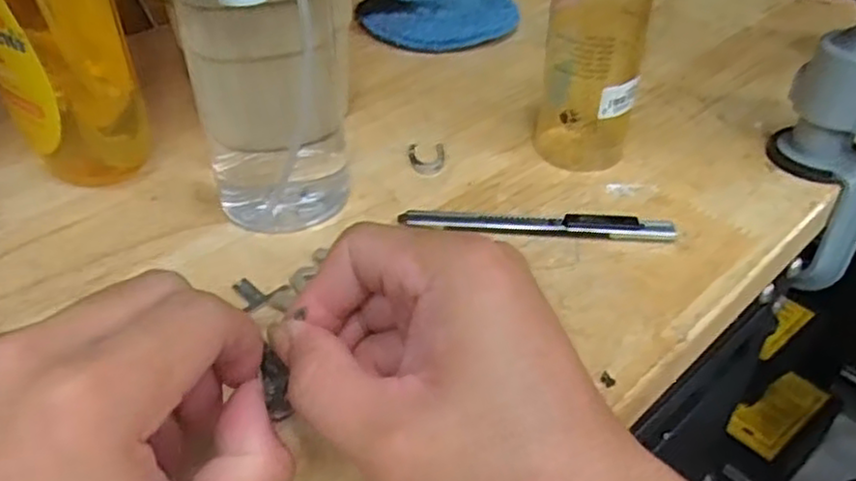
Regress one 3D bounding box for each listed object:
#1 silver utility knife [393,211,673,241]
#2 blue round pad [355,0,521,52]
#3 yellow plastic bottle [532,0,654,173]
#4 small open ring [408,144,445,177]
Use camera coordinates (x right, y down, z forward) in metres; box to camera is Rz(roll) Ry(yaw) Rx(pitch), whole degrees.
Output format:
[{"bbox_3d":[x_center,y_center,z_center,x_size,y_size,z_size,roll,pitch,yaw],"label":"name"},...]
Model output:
[{"bbox_3d":[0.053,-0.008,0.350,0.132,0.010,0.011,3,40,5],"label":"silver utility knife"},{"bbox_3d":[0.006,-0.175,0.542,0.114,0.019,0.101,-5,40,-5],"label":"blue round pad"},{"bbox_3d":[0.088,-0.092,0.383,0.050,0.099,0.050,10,41,12],"label":"yellow plastic bottle"},{"bbox_3d":[0.000,-0.047,0.400,0.021,0.004,0.028,-5,40,-4],"label":"small open ring"}]

